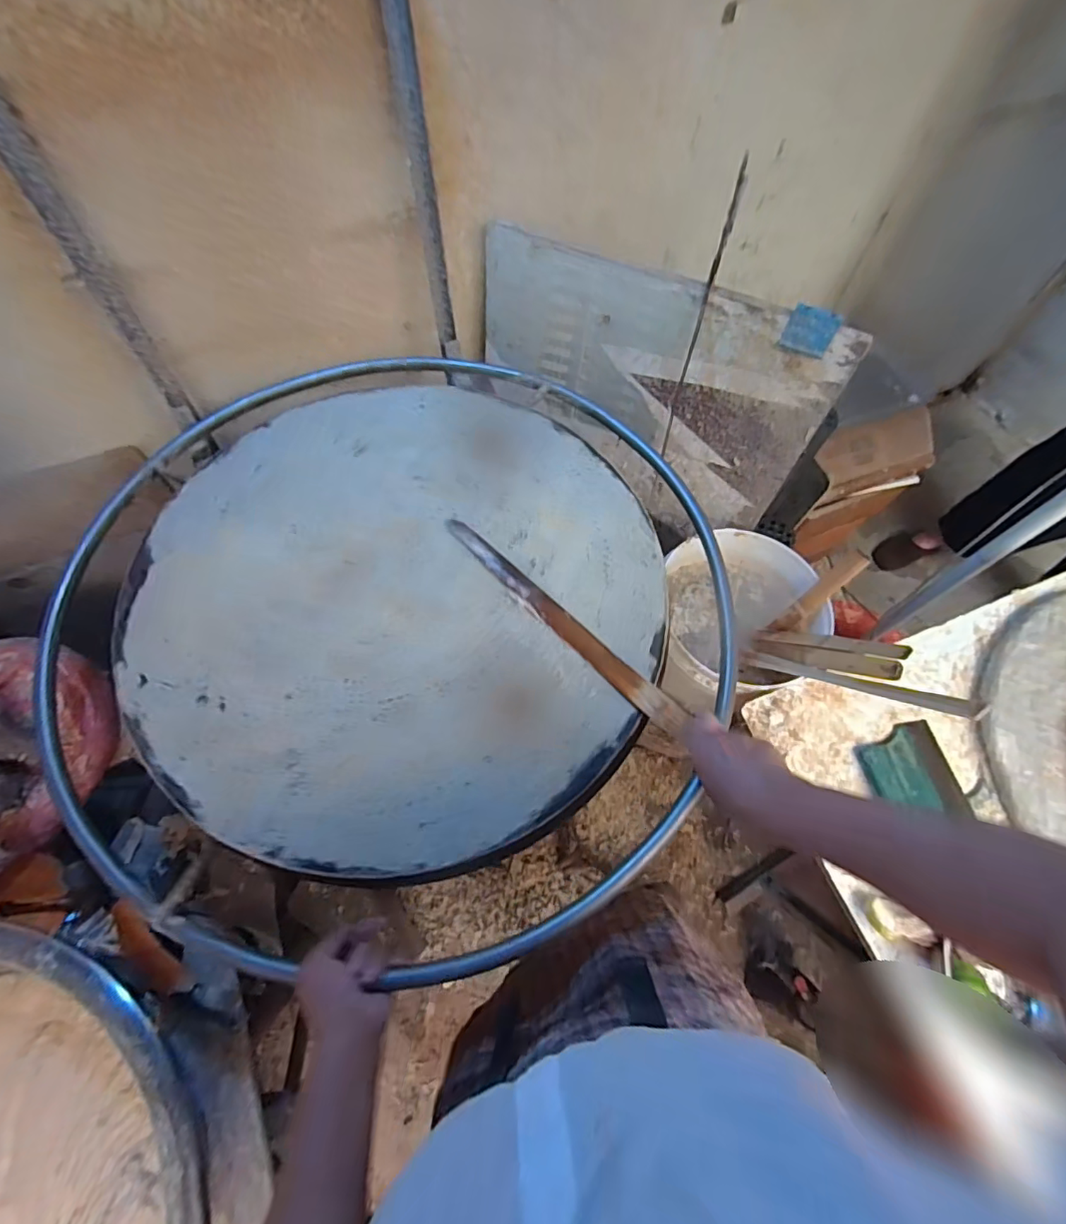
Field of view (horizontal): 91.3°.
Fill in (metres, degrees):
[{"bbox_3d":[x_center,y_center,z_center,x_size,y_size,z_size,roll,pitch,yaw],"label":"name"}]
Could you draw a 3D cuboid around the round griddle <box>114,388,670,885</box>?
[{"bbox_3d":[-0.151,-0.026,0.629,0.602,0.023,0.593,0,65,0],"label":"round griddle"}]

